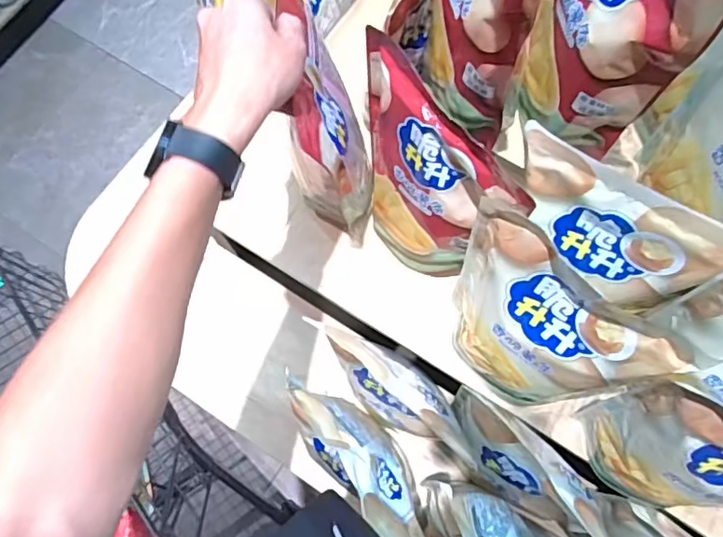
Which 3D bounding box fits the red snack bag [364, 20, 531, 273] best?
[{"bbox_3d":[0.056,-0.077,0.574,0.048,0.258,0.192,-35,75,-10],"label":"red snack bag"}]

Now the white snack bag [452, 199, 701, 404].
[{"bbox_3d":[0.149,0.060,0.522,0.179,0.246,0.058,42,77,13],"label":"white snack bag"}]

